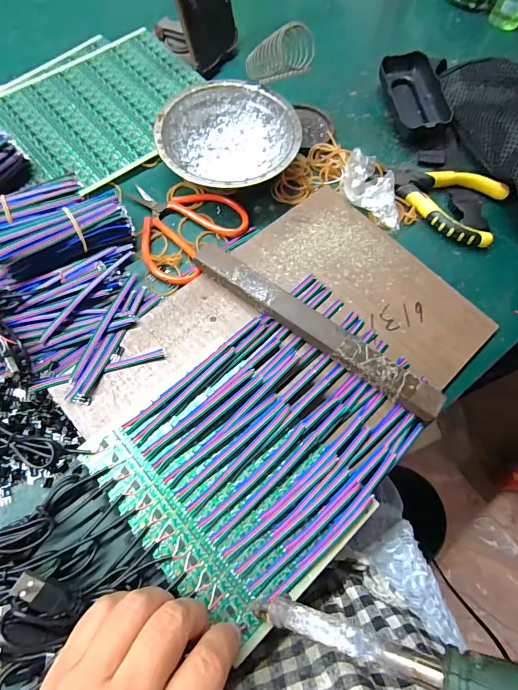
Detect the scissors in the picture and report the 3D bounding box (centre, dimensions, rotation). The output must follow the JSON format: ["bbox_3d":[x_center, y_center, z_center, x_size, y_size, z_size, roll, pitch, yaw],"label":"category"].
[{"bbox_3d":[-0.075,-0.109,0.334,0.102,0.009,0.097,36,70,12],"label":"scissors"}]

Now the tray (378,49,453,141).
[{"bbox_3d":[0.169,-0.267,0.405,0.057,0.030,0.118,-7,68,-6],"label":"tray"}]

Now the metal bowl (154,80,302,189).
[{"bbox_3d":[-0.028,-0.186,0.348,0.123,0.040,0.122,1,67,-2],"label":"metal bowl"}]

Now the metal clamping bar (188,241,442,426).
[{"bbox_3d":[0.040,-0.012,0.290,0.215,0.019,0.024,35,70,11],"label":"metal clamping bar"}]

